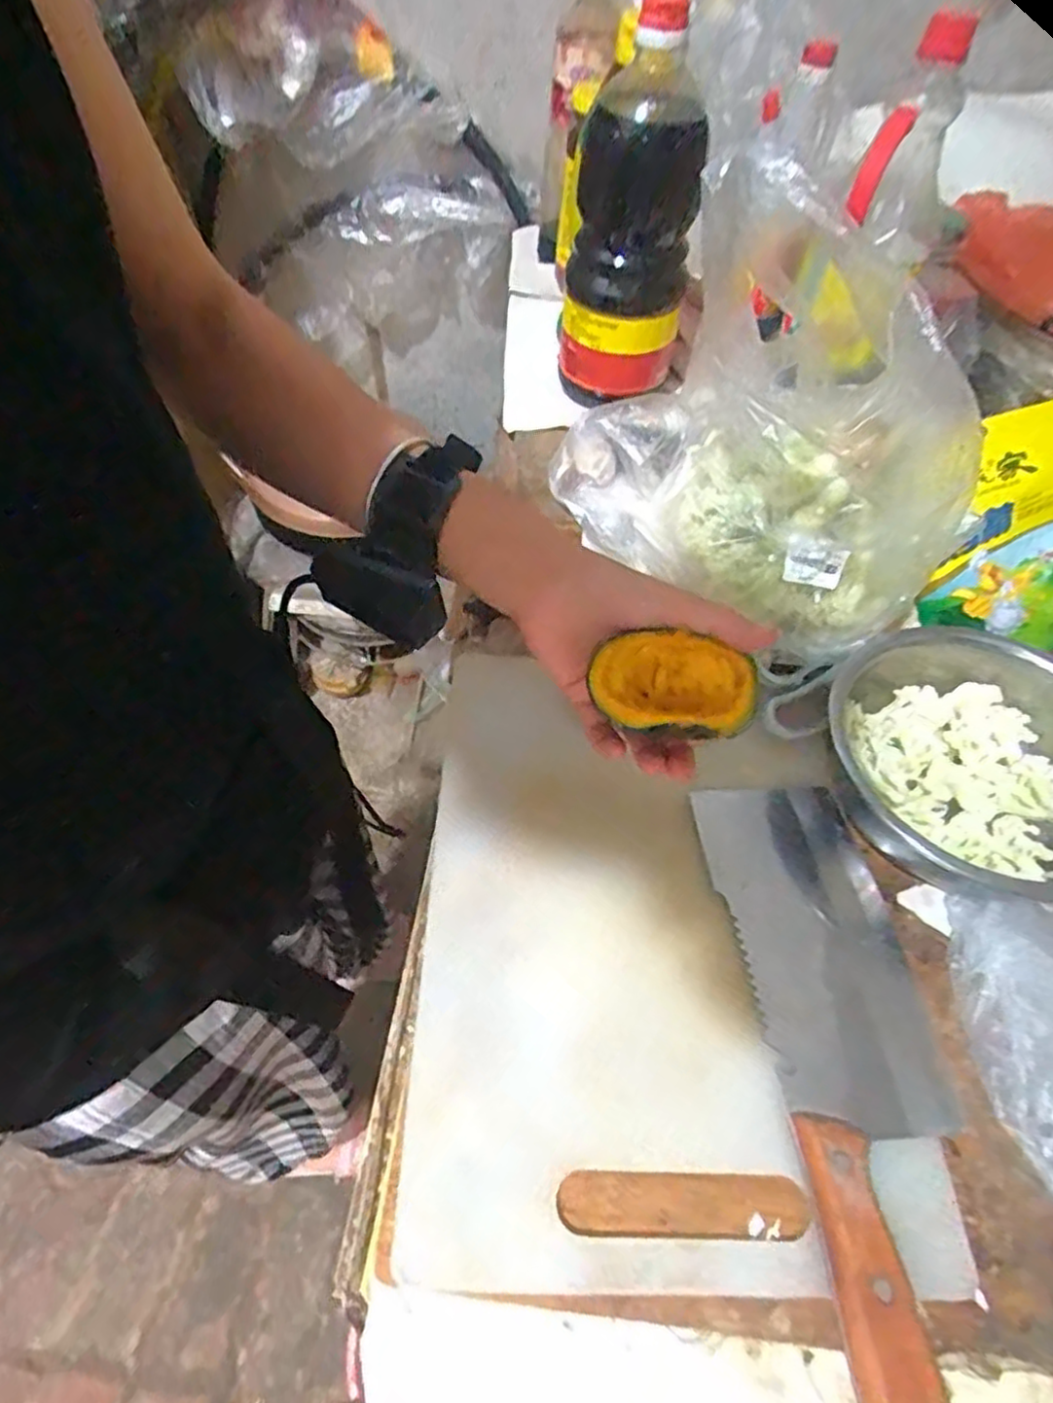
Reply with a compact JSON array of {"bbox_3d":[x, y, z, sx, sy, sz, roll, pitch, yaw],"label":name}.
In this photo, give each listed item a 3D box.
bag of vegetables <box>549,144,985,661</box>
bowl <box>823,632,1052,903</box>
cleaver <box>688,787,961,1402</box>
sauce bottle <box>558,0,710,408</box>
[{"bbox_3d":[0.147,-0.174,0.436,0.202,0.222,0.221,-6,56,-9],"label":"bag of vegetables"},{"bbox_3d":[0.280,0.045,0.415,0.188,0.055,0.174,28,58,15],"label":"bowl"},{"bbox_3d":[0.164,0.171,0.343,0.097,0.034,0.294,-2,55,-6],"label":"cleaver"},{"bbox_3d":[0.083,-0.363,0.532,0.099,0.242,0.075,10,55,3],"label":"sauce bottle"}]

